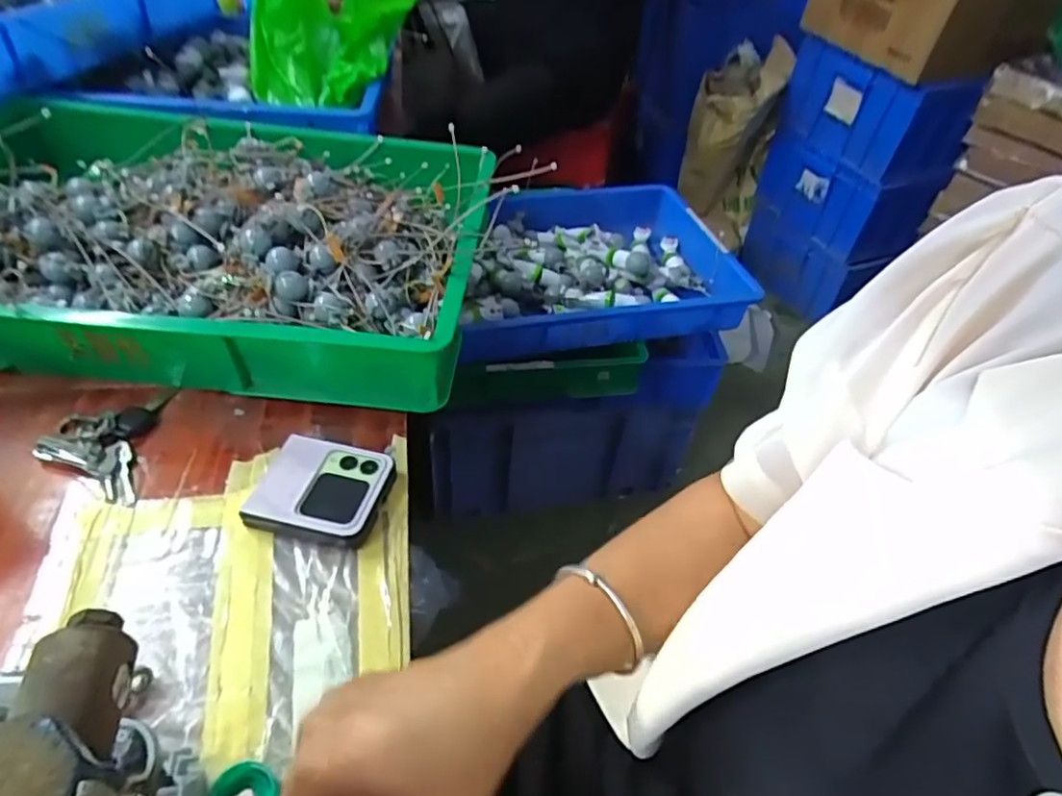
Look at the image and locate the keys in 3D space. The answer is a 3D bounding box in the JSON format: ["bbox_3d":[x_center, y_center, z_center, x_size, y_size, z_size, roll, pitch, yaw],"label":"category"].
[{"bbox_3d":[-0.331,0.034,0.471,0.078,0.015,0.112,-6,45,-8],"label":"keys"}]

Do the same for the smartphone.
[{"bbox_3d":[-0.151,0.067,0.447,0.086,0.021,0.078,12,46,9],"label":"smartphone"}]

